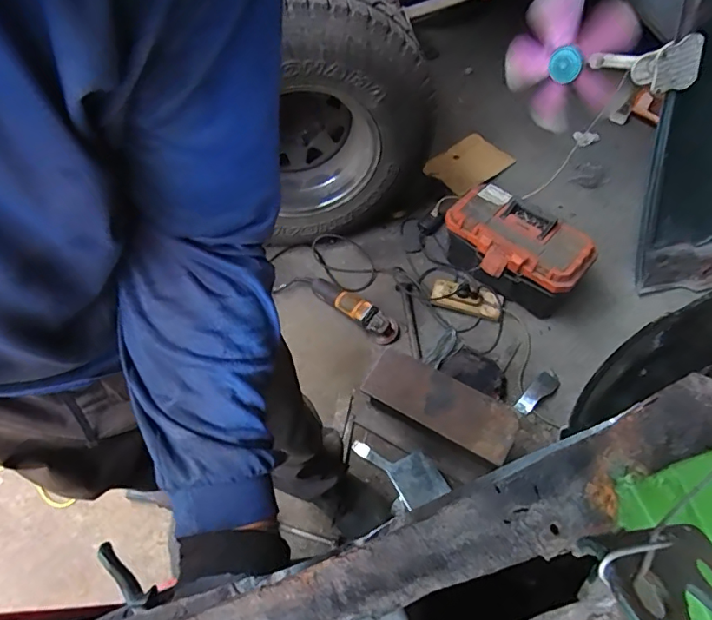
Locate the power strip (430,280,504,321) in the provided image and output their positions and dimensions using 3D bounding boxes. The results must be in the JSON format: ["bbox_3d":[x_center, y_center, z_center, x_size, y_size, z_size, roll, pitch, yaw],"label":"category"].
[{"bbox_3d":[0.316,-0.033,1.424,0.203,0.061,0.083,20,61,14],"label":"power strip"}]

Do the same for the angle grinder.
[{"bbox_3d":[-0.010,-0.007,1.409,0.292,0.078,0.071,29,64,19],"label":"angle grinder"}]

